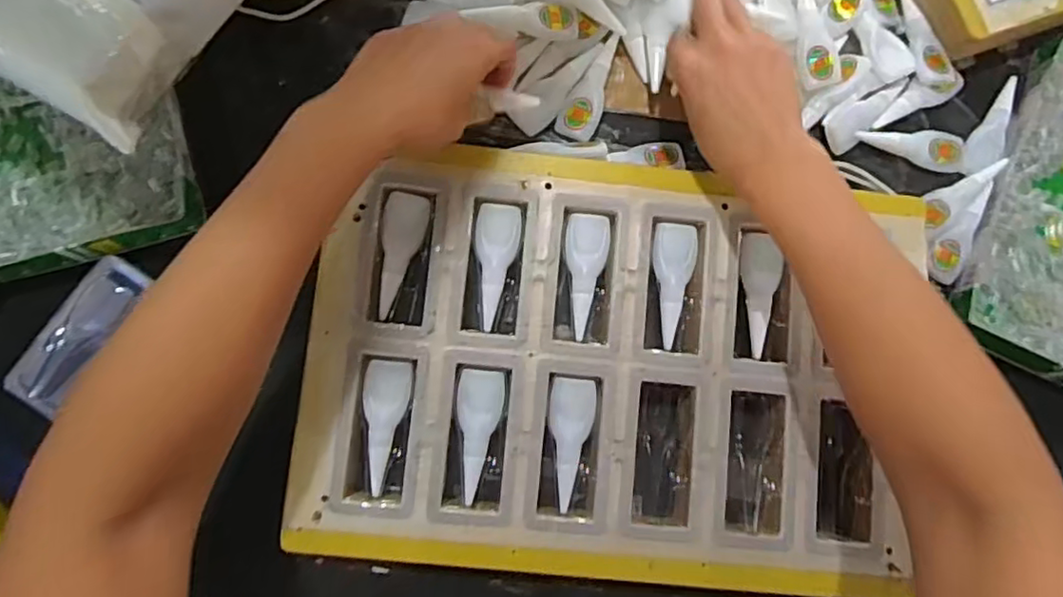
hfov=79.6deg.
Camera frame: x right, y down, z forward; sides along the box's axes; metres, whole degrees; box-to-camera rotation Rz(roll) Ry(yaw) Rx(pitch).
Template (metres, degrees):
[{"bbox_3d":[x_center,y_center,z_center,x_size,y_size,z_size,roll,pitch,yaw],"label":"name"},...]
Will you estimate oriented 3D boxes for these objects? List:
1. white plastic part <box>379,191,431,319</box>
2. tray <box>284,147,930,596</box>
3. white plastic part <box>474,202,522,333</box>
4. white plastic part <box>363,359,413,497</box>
[{"bbox_3d":[-0.090,-0.030,0.431,0.030,0.005,0.084,9,81,-2],"label":"white plastic part"},{"bbox_3d":[0.055,0.044,0.438,0.392,0.027,0.272,6,81,-2],"label":"tray"},{"bbox_3d":[-0.025,-0.023,0.436,0.030,0.009,0.085,5,81,-2],"label":"white plastic part"},{"bbox_3d":[-0.097,0.083,0.419,0.030,0.007,0.085,5,81,-2],"label":"white plastic part"}]

